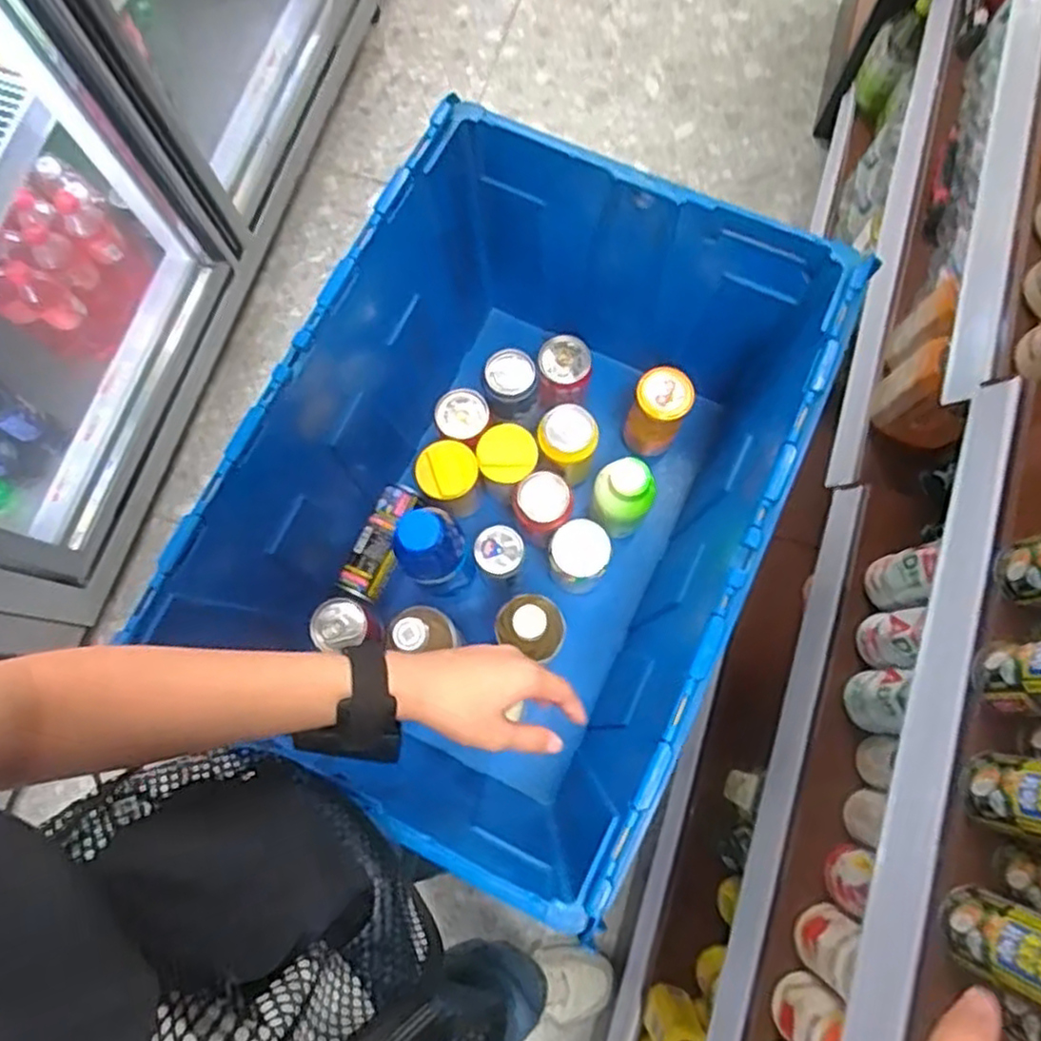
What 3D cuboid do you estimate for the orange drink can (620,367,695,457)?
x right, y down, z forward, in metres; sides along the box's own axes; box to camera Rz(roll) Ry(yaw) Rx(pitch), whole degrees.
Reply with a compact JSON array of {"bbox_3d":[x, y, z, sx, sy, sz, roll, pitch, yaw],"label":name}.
[{"bbox_3d":[0.148,-0.114,0.826,0.061,0.126,0.070,28,79,5],"label":"orange drink can"}]

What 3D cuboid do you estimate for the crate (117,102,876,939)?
[{"bbox_3d":[-0.017,-0.028,0.733,0.433,0.314,0.581,26,79,4],"label":"crate"}]

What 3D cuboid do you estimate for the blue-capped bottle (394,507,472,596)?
[{"bbox_3d":[-0.090,0.039,0.750,0.059,0.191,0.059,-36,81,-8],"label":"blue-capped bottle"}]

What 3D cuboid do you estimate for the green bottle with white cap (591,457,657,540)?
[{"bbox_3d":[0.106,-0.016,0.804,0.064,0.137,0.070,23,79,4],"label":"green bottle with white cap"}]

